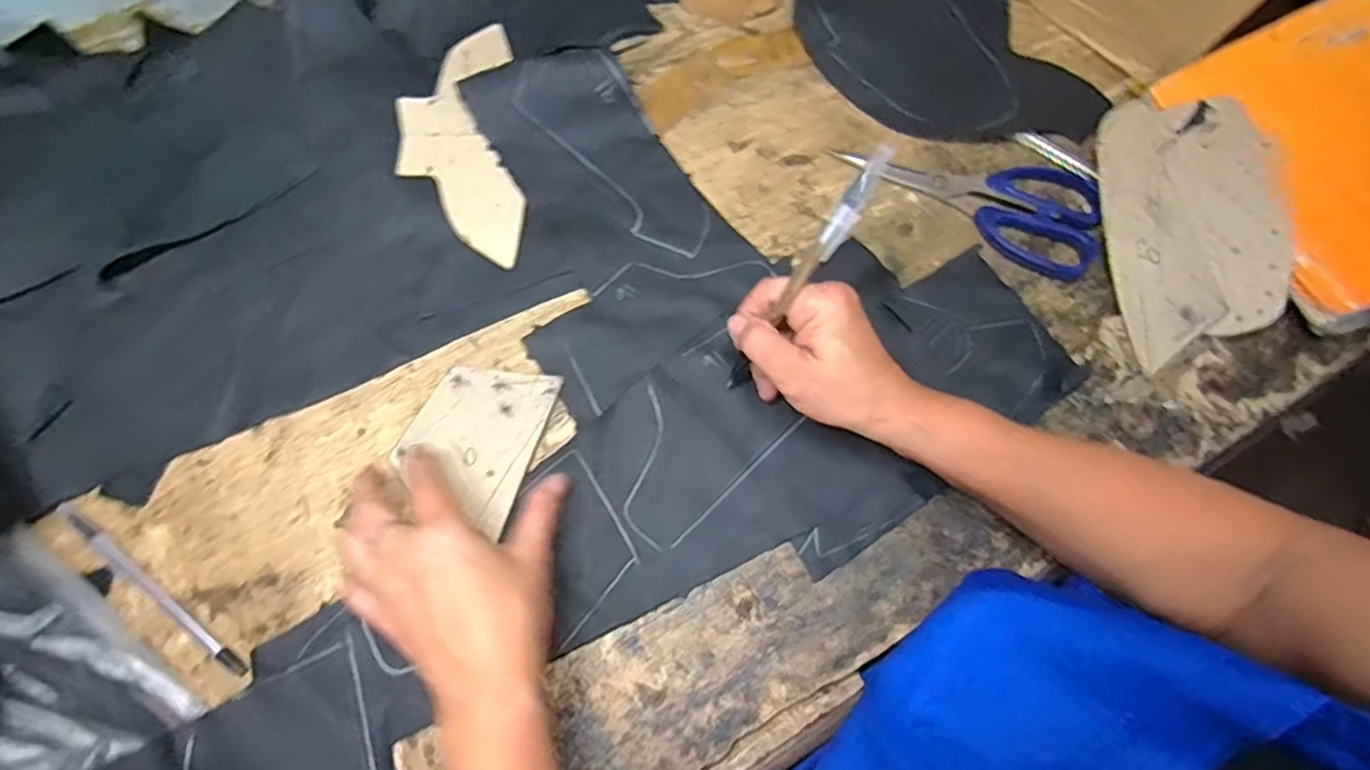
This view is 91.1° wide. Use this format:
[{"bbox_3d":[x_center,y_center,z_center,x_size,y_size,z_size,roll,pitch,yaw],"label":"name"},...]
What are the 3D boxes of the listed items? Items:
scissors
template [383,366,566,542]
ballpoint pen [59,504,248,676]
[{"bbox_3d":[0.199,-0.138,0.465,0.181,0.010,0.078,28,73,7],"label":"scissors"},{"bbox_3d":[-0.126,0.031,0.400,0.079,0.007,0.094,14,66,7],"label":"template"},{"bbox_3d":[-0.291,0.110,0.364,0.145,0.010,0.008,35,74,9],"label":"ballpoint pen"}]

